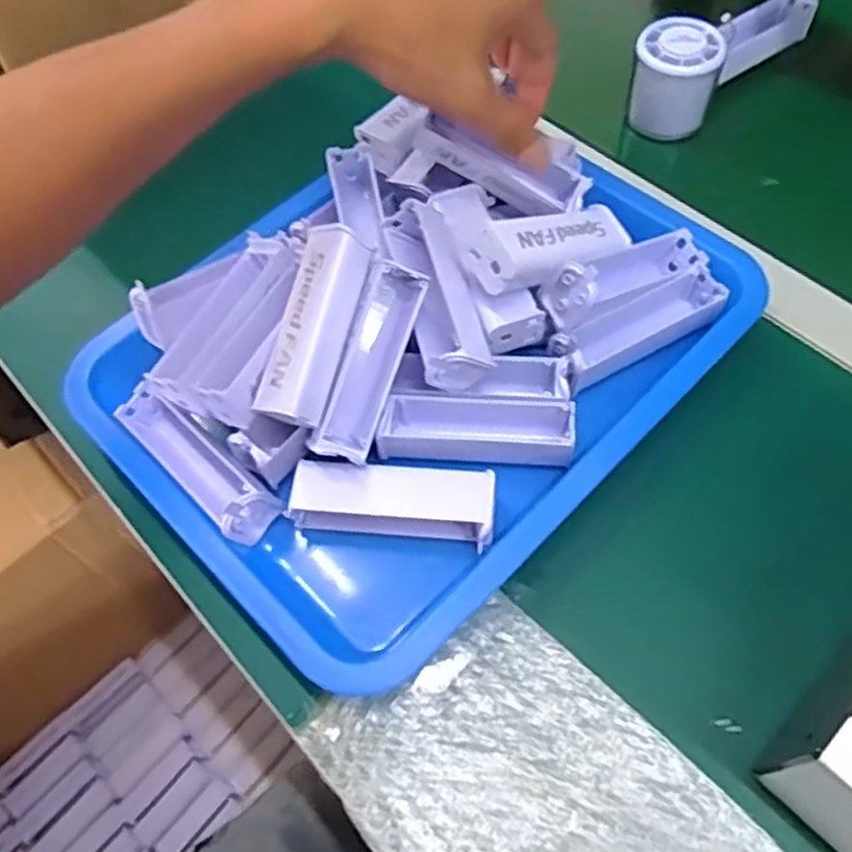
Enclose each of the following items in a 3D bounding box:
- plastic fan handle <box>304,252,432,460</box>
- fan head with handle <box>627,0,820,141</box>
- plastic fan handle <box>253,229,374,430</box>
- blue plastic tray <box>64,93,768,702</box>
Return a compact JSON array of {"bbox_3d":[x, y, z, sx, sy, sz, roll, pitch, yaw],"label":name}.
[{"bbox_3d":[-0.028,-0.032,0.388,0.028,0.027,0.102,17,78,10],"label":"plastic fan handle"},{"bbox_3d":[0.207,-0.265,0.537,0.156,0.058,0.052,-40,65,-17],"label":"fan head with handle"},{"bbox_3d":[-0.057,-0.051,0.382,0.035,0.015,0.099,15,81,9],"label":"plastic fan handle"},{"bbox_3d":[-0.004,-0.053,0.400,0.327,0.064,0.249,-44,77,-11],"label":"blue plastic tray"}]

